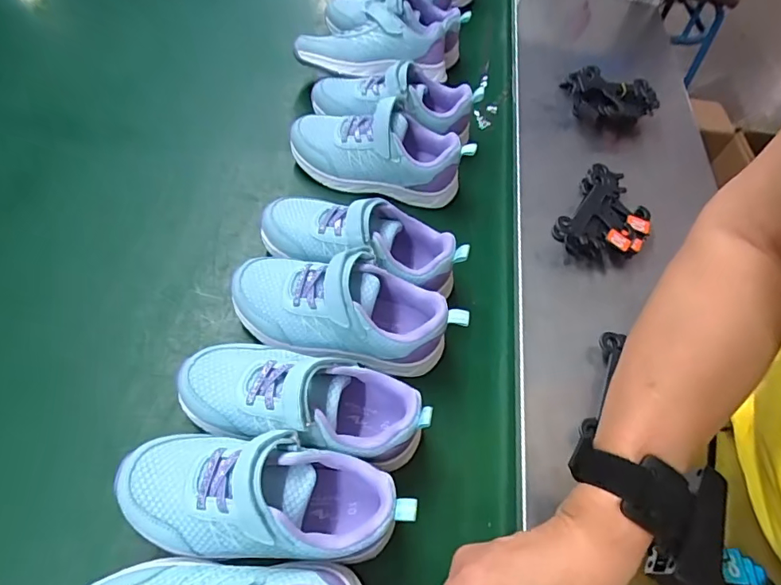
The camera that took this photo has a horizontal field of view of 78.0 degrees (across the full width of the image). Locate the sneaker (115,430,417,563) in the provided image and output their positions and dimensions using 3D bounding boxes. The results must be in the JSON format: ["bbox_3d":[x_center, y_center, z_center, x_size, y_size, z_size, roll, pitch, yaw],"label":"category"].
[{"bbox_3d":[-0.084,0.132,0.315,0.191,0.065,0.074,8,56,1],"label":"sneaker"}]

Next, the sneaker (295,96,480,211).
[{"bbox_3d":[-0.013,-0.151,0.518,0.192,0.074,0.076,10,57,-1],"label":"sneaker"}]

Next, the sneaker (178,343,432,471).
[{"bbox_3d":[-0.066,0.076,0.354,0.183,0.062,0.075,11,56,3],"label":"sneaker"}]

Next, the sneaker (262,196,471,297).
[{"bbox_3d":[-0.028,-0.043,0.435,0.194,0.067,0.081,16,56,7],"label":"sneaker"}]

